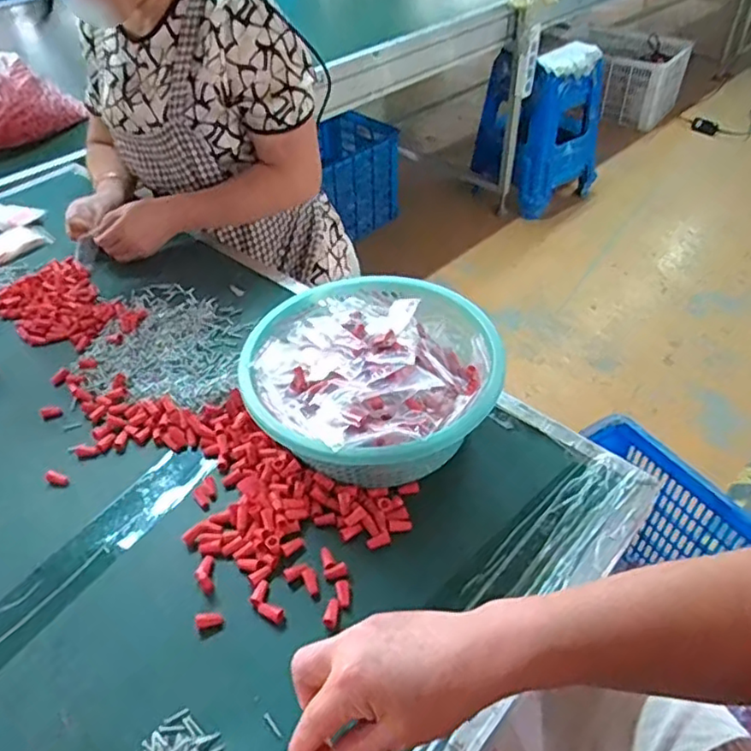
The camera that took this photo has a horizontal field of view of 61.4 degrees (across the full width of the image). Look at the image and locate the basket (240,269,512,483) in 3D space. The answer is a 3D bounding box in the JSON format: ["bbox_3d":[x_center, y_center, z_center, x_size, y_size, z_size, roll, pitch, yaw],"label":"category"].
[{"bbox_3d":[-0.002,0.005,0.704,0.262,0.111,0.272,0,44,2],"label":"basket"}]

